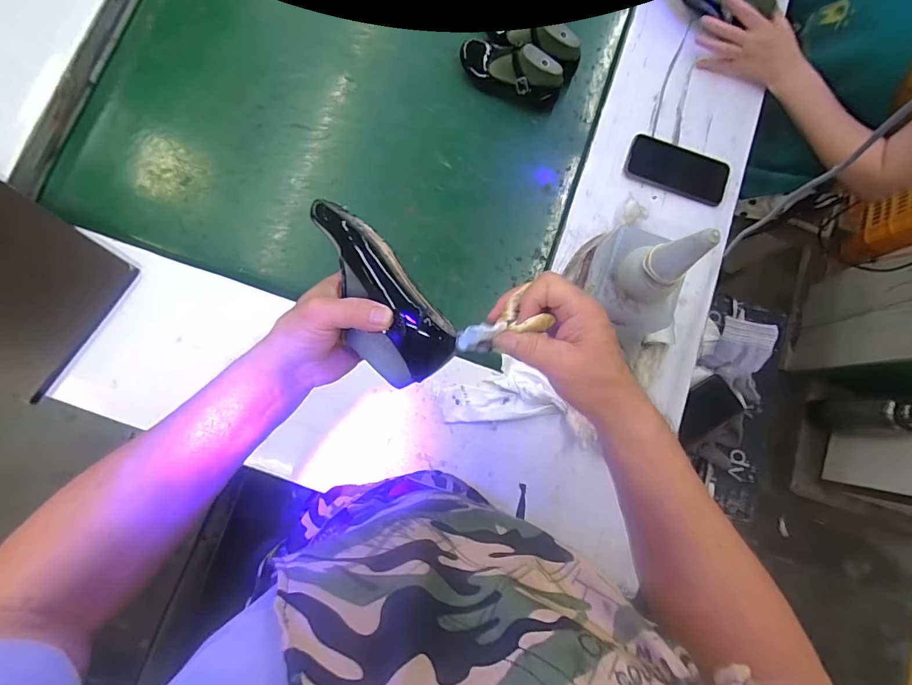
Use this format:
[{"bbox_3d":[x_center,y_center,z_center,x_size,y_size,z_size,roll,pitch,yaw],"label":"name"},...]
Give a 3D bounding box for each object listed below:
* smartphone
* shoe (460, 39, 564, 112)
[{"bbox_3d":[0.356,-0.279,0.697,0.159,0.016,0.076,23,82,1],"label":"smartphone"},{"bbox_3d":[0.089,-0.458,0.727,0.182,0.062,0.067,27,82,2],"label":"shoe"}]

